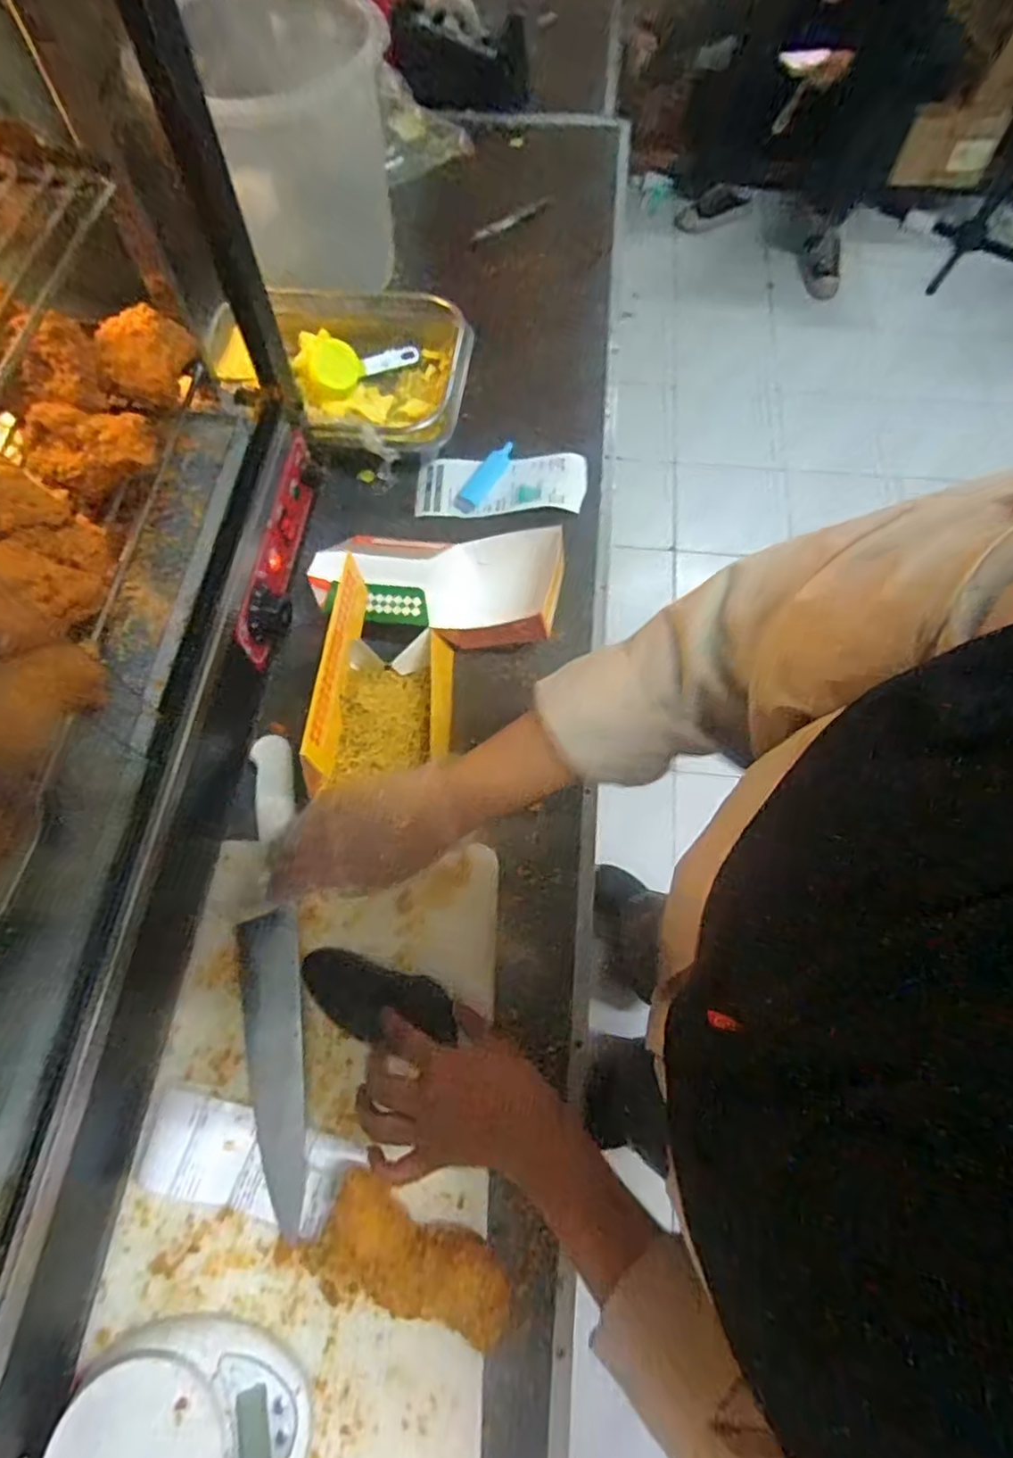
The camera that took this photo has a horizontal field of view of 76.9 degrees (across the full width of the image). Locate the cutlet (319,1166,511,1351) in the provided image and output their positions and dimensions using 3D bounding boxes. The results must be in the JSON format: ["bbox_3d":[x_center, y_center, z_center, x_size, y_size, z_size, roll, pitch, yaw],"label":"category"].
[{"bbox_3d":[-0.059,0.356,0.424,0.126,0.032,0.066,17,68,7],"label":"cutlet"}]

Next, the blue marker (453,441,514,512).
[{"bbox_3d":[-0.023,-0.284,0.714,0.028,0.013,0.102,30,71,12],"label":"blue marker"}]

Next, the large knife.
[{"bbox_3d":[-0.185,0.177,0.505,0.041,0.021,0.361,-8,69,-3],"label":"large knife"}]

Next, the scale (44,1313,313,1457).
[{"bbox_3d":[-0.198,0.437,0.385,0.143,0.034,0.116,-5,67,-1],"label":"scale"}]

